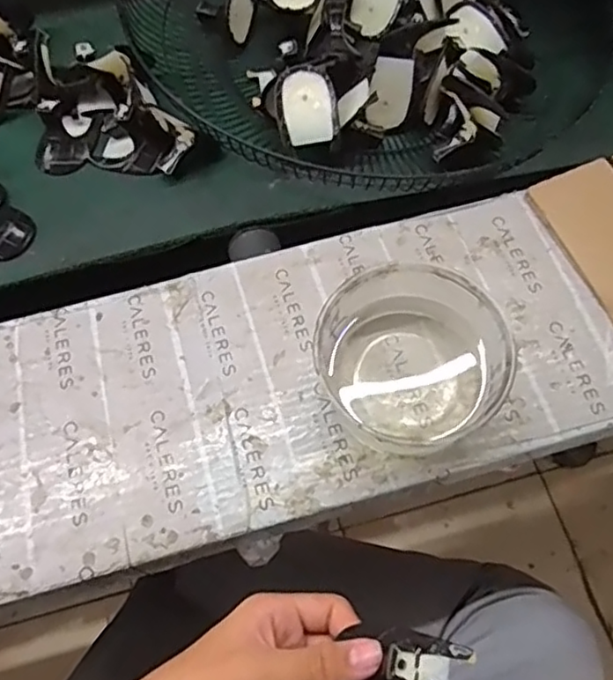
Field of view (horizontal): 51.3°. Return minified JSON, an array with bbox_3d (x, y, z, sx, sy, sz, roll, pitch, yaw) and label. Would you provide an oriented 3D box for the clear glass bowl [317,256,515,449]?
[{"bbox_3d":[0.069,0.013,0.410,0.107,0.061,0.114,-39,68,-15],"label":"clear glass bowl"}]

